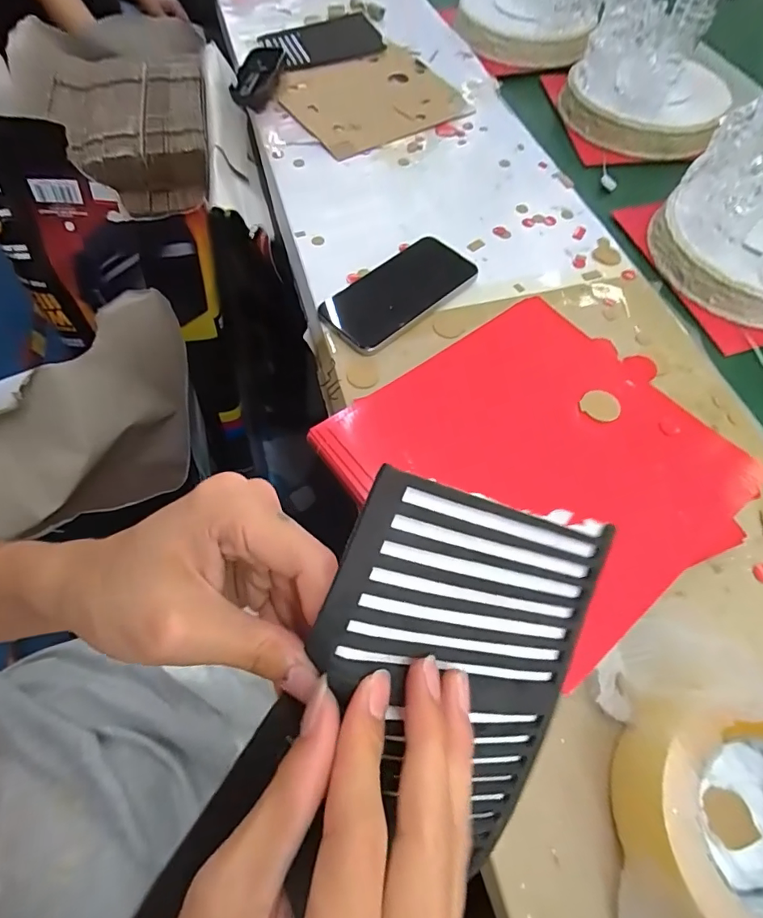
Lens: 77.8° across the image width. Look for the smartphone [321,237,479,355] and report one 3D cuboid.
[{"bbox_3d":[0.019,-0.161,0.457,0.152,0.015,0.080,-37,66,-14],"label":"smartphone"}]

